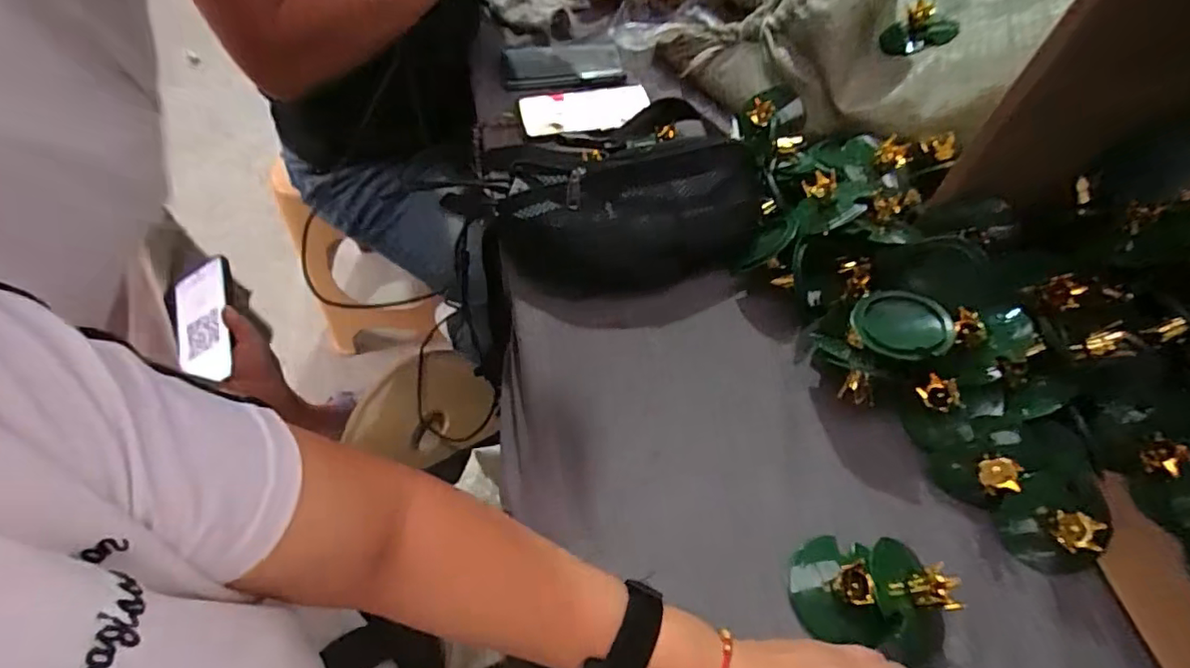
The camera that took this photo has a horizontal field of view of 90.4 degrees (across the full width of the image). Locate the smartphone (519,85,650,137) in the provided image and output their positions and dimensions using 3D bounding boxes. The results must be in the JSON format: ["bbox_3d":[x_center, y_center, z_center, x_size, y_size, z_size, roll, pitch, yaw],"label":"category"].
[{"bbox_3d":[-0.011,-0.272,0.710,0.154,0.011,0.084,-5,57,-6],"label":"smartphone"}]

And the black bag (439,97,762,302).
[{"bbox_3d":[0.030,-0.123,0.582,0.277,0.085,0.146,-3,57,-5],"label":"black bag"}]

